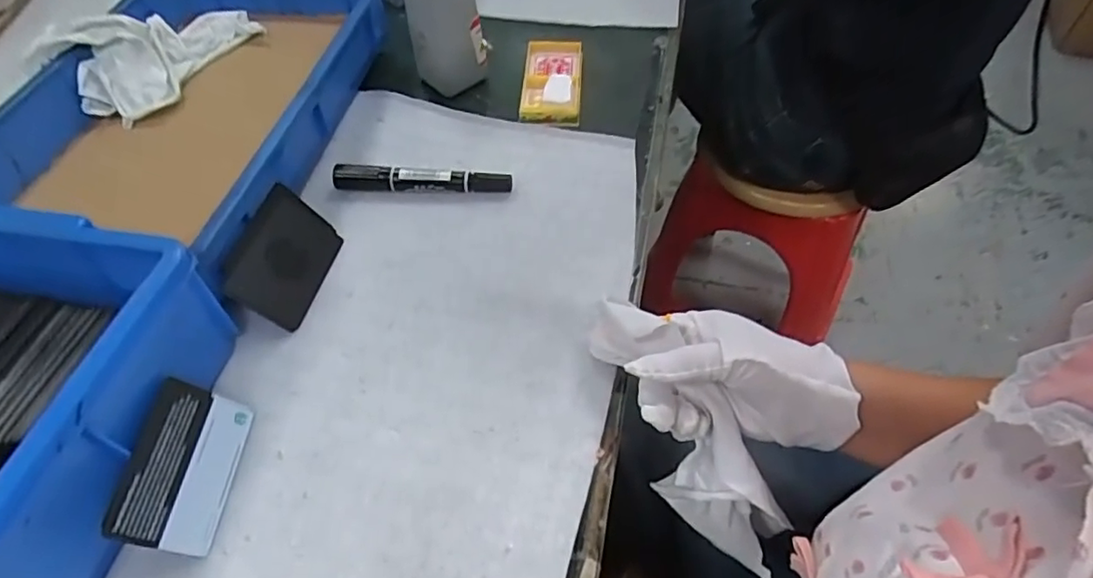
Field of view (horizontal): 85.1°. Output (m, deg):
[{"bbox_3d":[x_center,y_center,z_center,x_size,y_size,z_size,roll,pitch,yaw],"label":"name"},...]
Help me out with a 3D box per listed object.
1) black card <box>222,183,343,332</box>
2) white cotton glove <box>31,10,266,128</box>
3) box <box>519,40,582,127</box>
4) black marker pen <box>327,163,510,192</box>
[{"bbox_3d":[-0.189,-0.025,0.433,0.062,0.006,0.099,37,44,-29],"label":"black card"},{"bbox_3d":[-0.354,-0.221,0.545,0.109,0.065,0.165,27,56,20],"label":"white cotton glove"},{"bbox_3d":[0.005,-0.200,0.571,0.056,0.024,0.107,2,51,2],"label":"box"},{"bbox_3d":[-0.100,-0.089,0.484,0.143,0.020,0.013,2,51,2],"label":"black marker pen"}]

